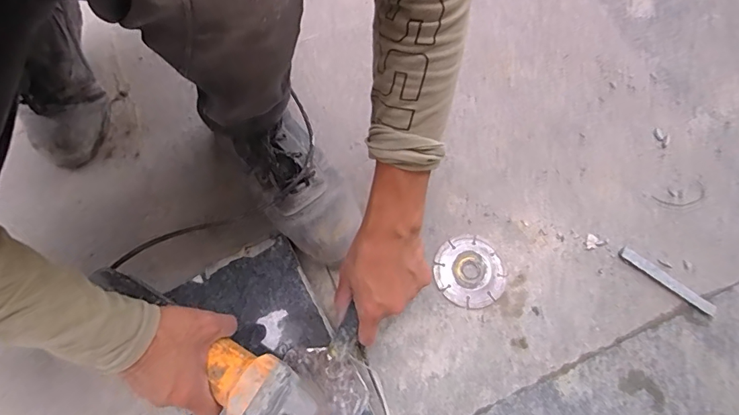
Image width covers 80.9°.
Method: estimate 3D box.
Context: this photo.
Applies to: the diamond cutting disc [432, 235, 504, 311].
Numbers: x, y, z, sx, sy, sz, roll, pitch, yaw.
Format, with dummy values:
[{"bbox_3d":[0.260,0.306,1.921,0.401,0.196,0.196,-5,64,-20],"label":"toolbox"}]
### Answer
[{"bbox_3d":[0.136,0.086,0.589,0.095,0.004,0.094,0,73,-1],"label":"diamond cutting disc"}]

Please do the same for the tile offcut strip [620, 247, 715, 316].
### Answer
[{"bbox_3d":[0.407,0.100,0.592,0.138,0.006,0.017,38,76,10],"label":"tile offcut strip"}]

